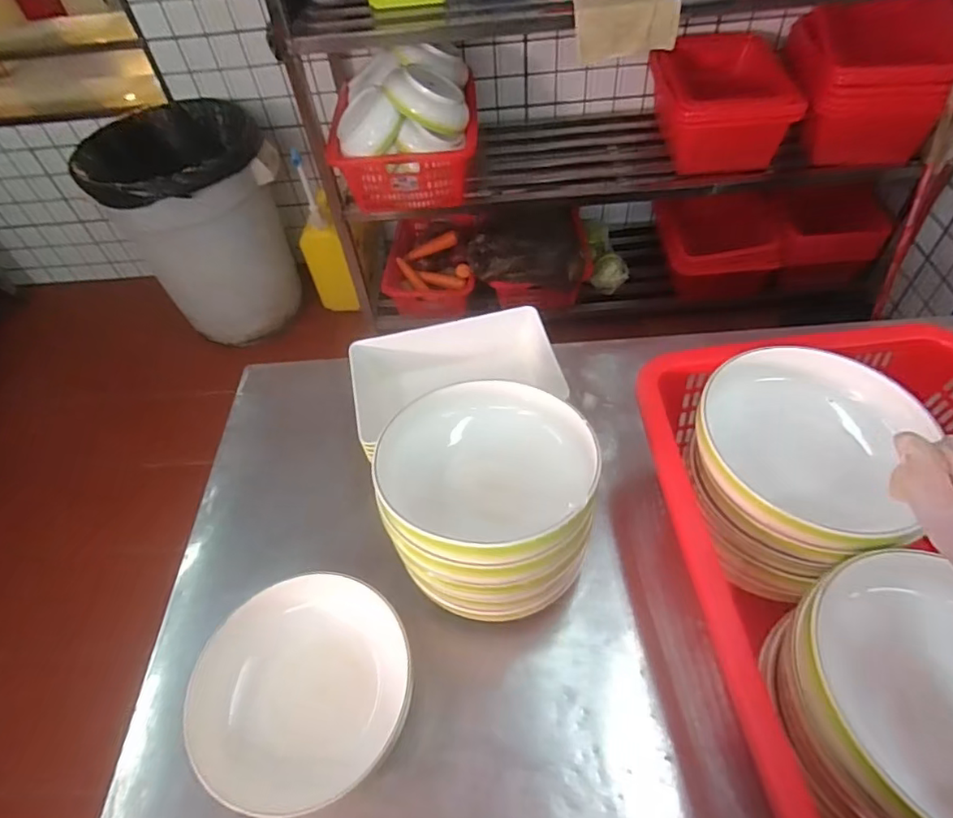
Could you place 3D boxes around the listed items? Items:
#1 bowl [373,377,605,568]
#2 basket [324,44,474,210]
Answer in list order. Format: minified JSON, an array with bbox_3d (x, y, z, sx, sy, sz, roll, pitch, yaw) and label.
[{"bbox_3d":[0.013,0.064,0.628,0.228,0.072,0.196,4,52,9],"label":"bowl"},{"bbox_3d":[-0.205,-0.813,1.653,0.401,0.319,0.380,1,52,6],"label":"basket"}]

